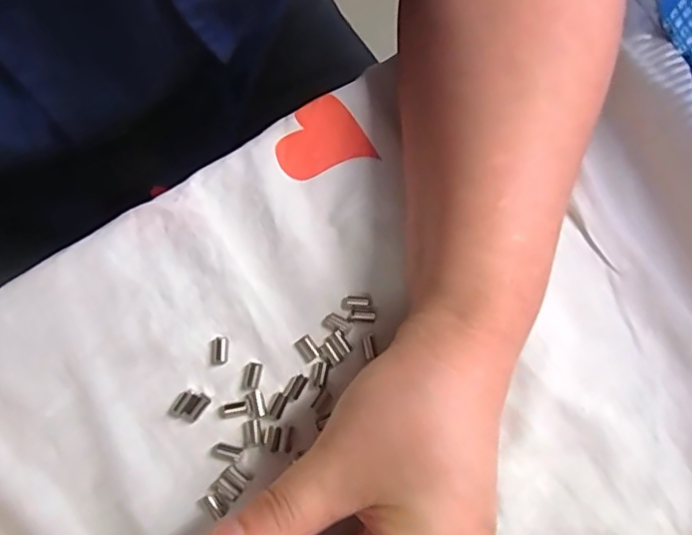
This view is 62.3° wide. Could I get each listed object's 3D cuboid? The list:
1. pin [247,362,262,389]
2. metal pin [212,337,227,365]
[{"bbox_3d":[-0.040,0.047,0.247,0.006,0.004,0.011,8,77,3],"label":"pin"},{"bbox_3d":[-0.055,0.036,0.249,0.007,0.004,0.012,-3,76,1],"label":"metal pin"}]

